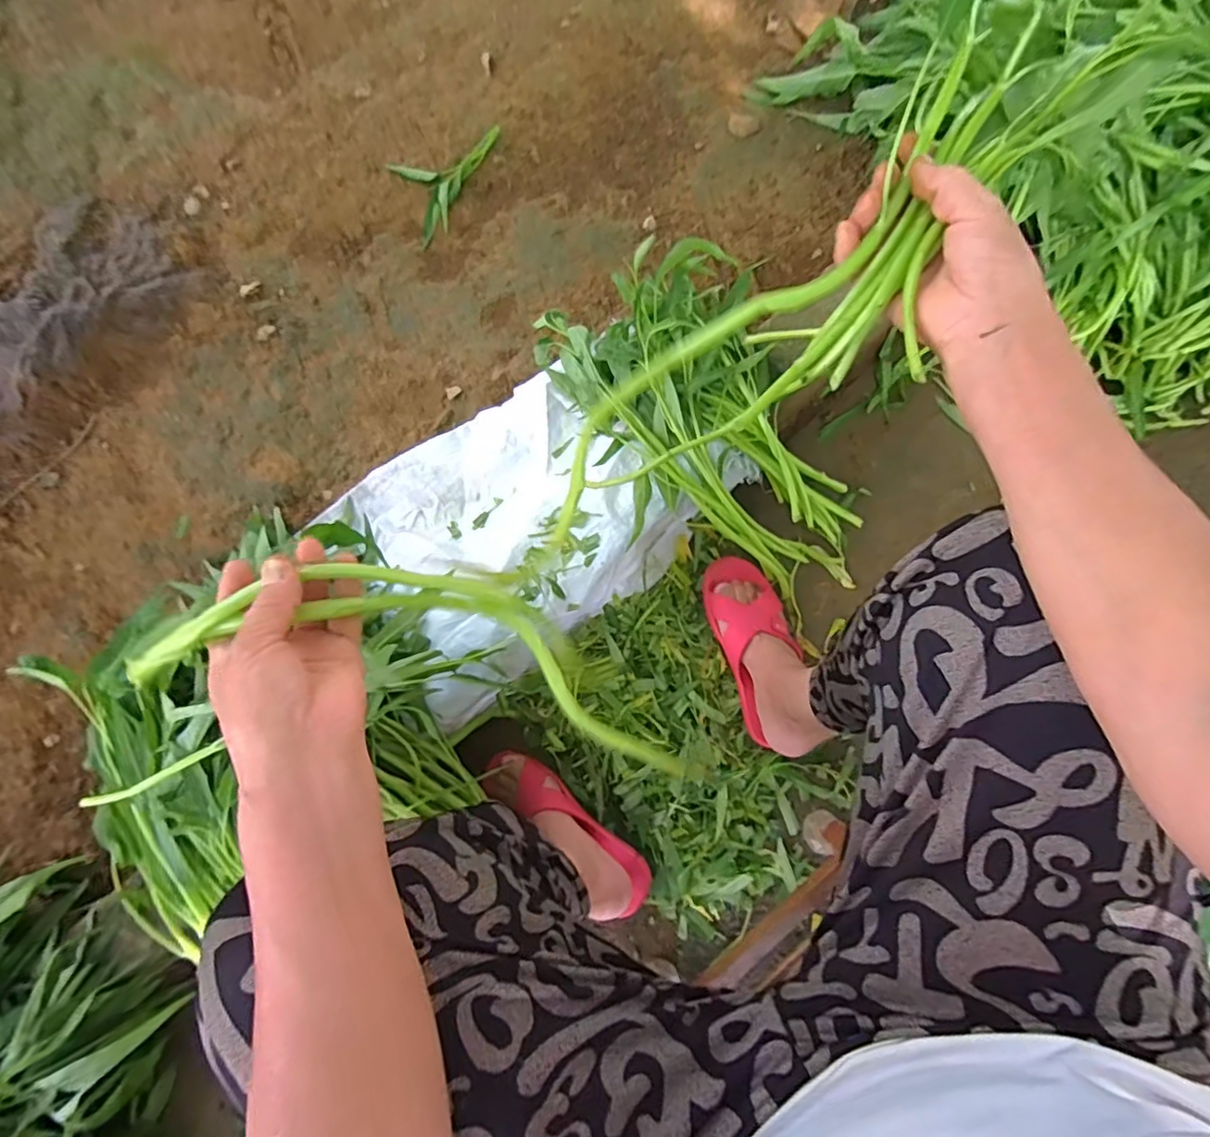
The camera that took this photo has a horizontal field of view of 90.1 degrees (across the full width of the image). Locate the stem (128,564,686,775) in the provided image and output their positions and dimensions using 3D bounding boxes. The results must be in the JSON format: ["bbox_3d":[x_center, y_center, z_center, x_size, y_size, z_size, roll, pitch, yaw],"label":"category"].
[{"bbox_3d":[-0.099,0.051,0.370,0.319,0.021,0.093,14,77,-7],"label":"stem"}]

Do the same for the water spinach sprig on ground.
[{"bbox_3d":[-0.234,-0.615,0.956,0.181,0.024,0.156,-23,77,-4],"label":"water spinach sprig on ground"}]

